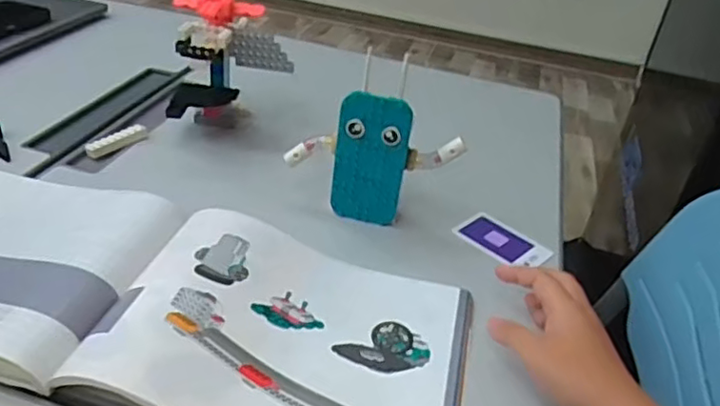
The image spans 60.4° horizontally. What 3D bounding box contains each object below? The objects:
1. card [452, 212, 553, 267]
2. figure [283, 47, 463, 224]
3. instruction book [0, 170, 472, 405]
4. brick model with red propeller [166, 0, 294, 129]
[{"bbox_3d":[0.132,0.036,0.580,0.058,0.007,0.080,-16,40,-38],"label":"card"},{"bbox_3d":[0.015,-0.055,0.554,0.151,0.148,0.047,11,31,6],"label":"figure"},{"bbox_3d":[-0.175,0.051,0.459,0.510,0.021,0.210,14,31,10],"label":"instruction book"},{"bbox_3d":[-0.138,-0.143,0.666,0.124,0.143,0.103,2,31,-10],"label":"brick model with red propeller"}]

